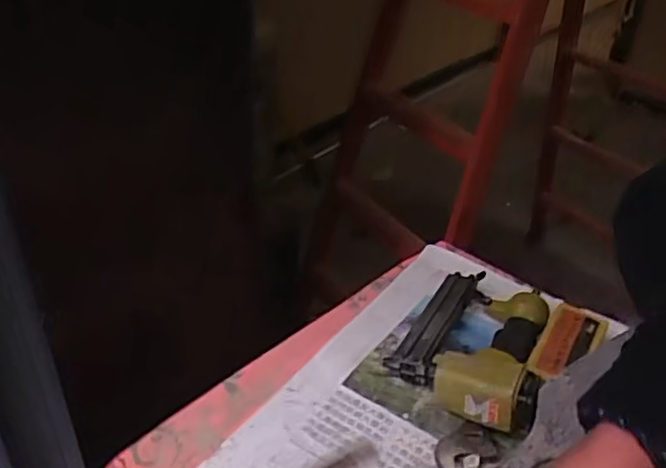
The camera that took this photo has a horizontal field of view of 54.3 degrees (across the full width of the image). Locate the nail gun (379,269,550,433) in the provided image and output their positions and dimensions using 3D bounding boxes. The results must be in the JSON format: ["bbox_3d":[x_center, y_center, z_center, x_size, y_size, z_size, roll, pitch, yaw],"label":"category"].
[{"bbox_3d":[0.184,0.120,0.791,0.174,0.077,0.248,22,39,23],"label":"nail gun"}]

